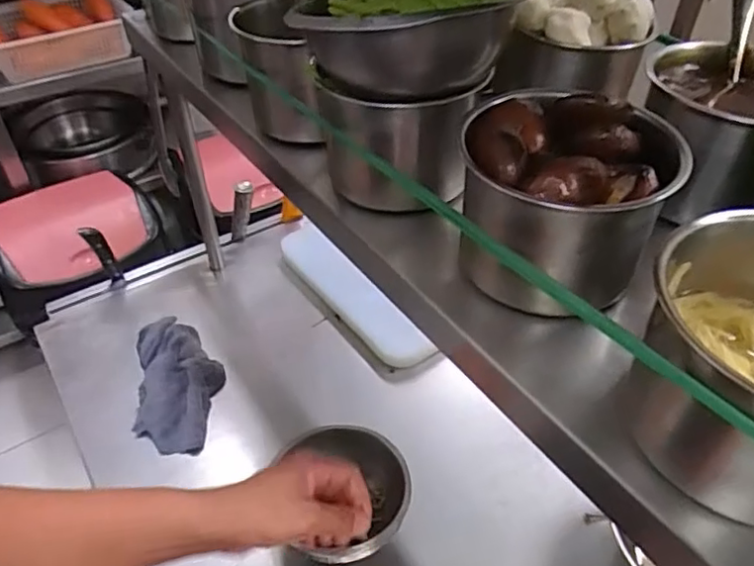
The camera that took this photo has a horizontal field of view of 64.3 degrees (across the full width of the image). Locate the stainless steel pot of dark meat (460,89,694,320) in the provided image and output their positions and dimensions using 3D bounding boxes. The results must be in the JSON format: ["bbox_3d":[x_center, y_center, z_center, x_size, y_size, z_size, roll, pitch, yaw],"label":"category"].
[{"bbox_3d":[0.105,-0.047,0.350,0.107,0.102,0.109,0,43,0],"label":"stainless steel pot of dark meat"}]

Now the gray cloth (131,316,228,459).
[{"bbox_3d":[-0.271,0.132,0.819,0.111,0.059,0.207,-8,43,-9],"label":"gray cloth"}]

